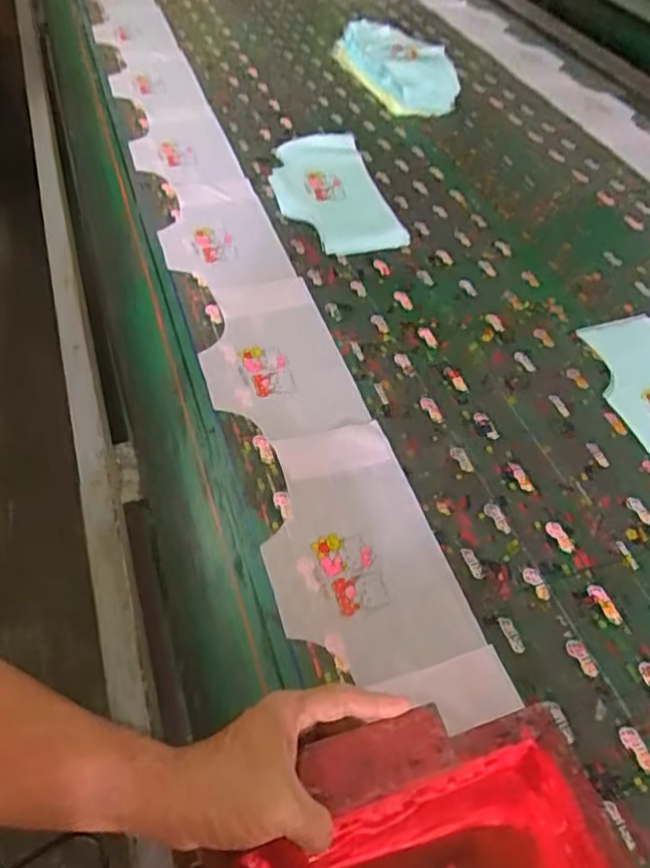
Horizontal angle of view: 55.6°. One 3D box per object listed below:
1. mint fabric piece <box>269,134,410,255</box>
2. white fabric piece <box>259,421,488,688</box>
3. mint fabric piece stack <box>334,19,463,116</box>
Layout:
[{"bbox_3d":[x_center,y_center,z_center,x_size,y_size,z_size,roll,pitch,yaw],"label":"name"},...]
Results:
[{"bbox_3d":[0.003,-0.394,0.984,0.166,0.016,0.345,-9,52,-11],"label":"mint fabric piece"},{"bbox_3d":[0.023,0.102,0.595,0.160,0.009,0.263,-13,52,-13],"label":"white fabric piece"},{"bbox_3d":[0.127,-0.789,1.297,0.135,0.084,0.375,-17,54,-20],"label":"mint fabric piece stack"}]

